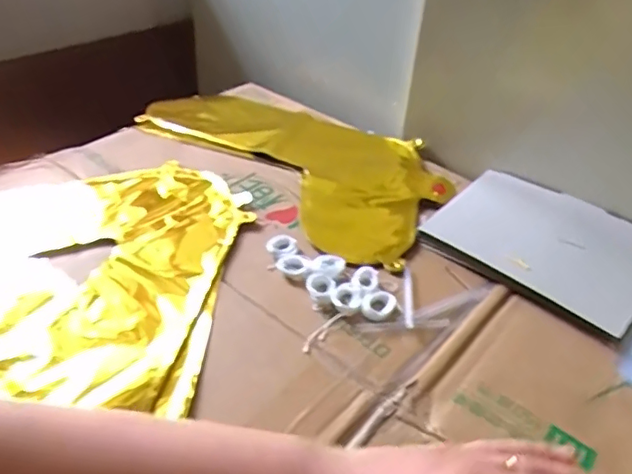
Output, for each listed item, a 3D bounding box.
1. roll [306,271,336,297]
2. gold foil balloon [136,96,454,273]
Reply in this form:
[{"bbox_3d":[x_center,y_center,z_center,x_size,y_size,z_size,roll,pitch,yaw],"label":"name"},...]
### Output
[{"bbox_3d":[0.005,0.040,0.488,0.024,0.007,0.029,11,39,8],"label":"roll"},{"bbox_3d":[-0.012,-0.104,0.694,0.227,0.013,0.408,-28,49,-34],"label":"gold foil balloon"}]

